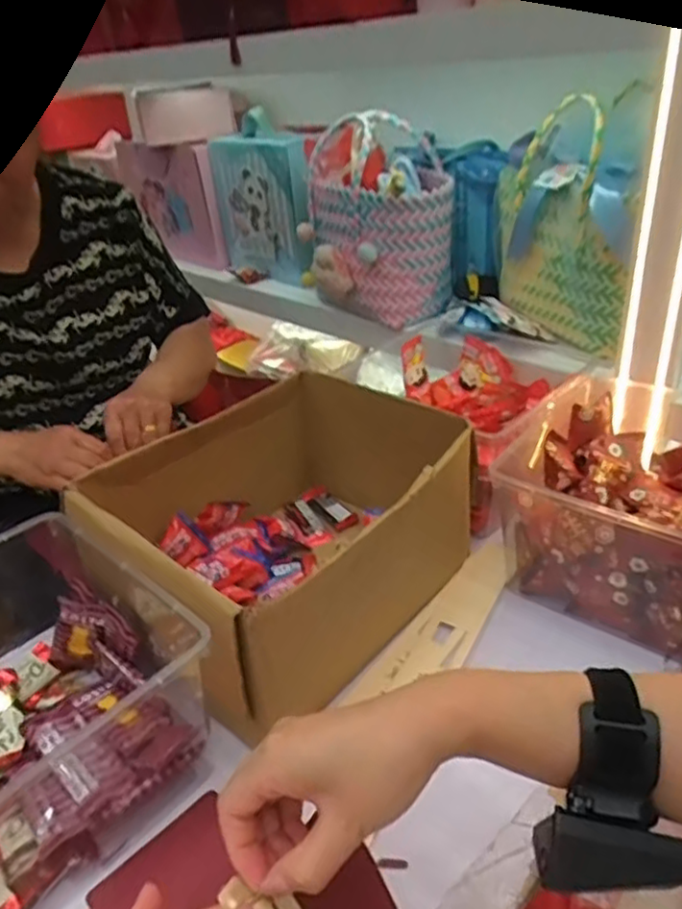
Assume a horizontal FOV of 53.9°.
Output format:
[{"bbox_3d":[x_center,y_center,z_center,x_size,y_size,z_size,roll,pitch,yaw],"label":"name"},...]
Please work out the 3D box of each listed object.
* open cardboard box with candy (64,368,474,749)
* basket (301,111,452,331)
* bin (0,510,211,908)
[{"bbox_3d":[-0.052,0.077,0.670,0.267,0.182,0.321,25,42,39],"label":"open cardboard box with candy"},{"bbox_3d":[0.055,-0.370,1.052,0.237,0.292,0.152,23,23,34],"label":"basket"},{"bbox_3d":[-0.266,0.193,0.505,0.234,0.121,0.263,24,42,38],"label":"bin"}]

